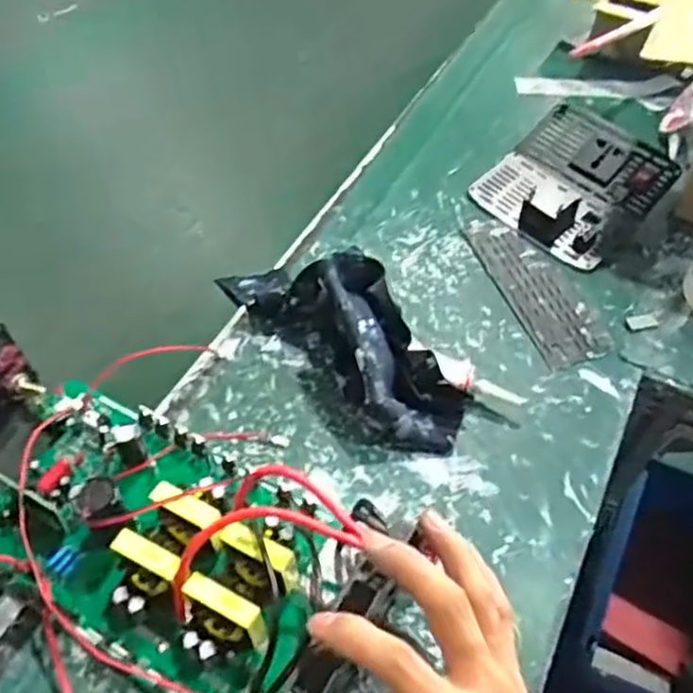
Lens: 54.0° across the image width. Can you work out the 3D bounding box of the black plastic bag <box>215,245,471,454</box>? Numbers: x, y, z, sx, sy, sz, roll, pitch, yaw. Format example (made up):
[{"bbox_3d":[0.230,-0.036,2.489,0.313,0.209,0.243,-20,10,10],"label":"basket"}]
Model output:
[{"bbox_3d":[-0.005,-0.015,0.476,0.081,0.069,0.214,-32,60,-24],"label":"black plastic bag"}]

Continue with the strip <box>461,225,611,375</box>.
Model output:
[{"bbox_3d":[0.147,-0.048,0.543,0.053,0.004,0.152,-18,55,-15],"label":"strip"}]

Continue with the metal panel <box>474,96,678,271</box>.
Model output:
[{"bbox_3d":[0.201,-0.147,0.601,0.143,0.036,0.128,-37,62,-26],"label":"metal panel"}]

